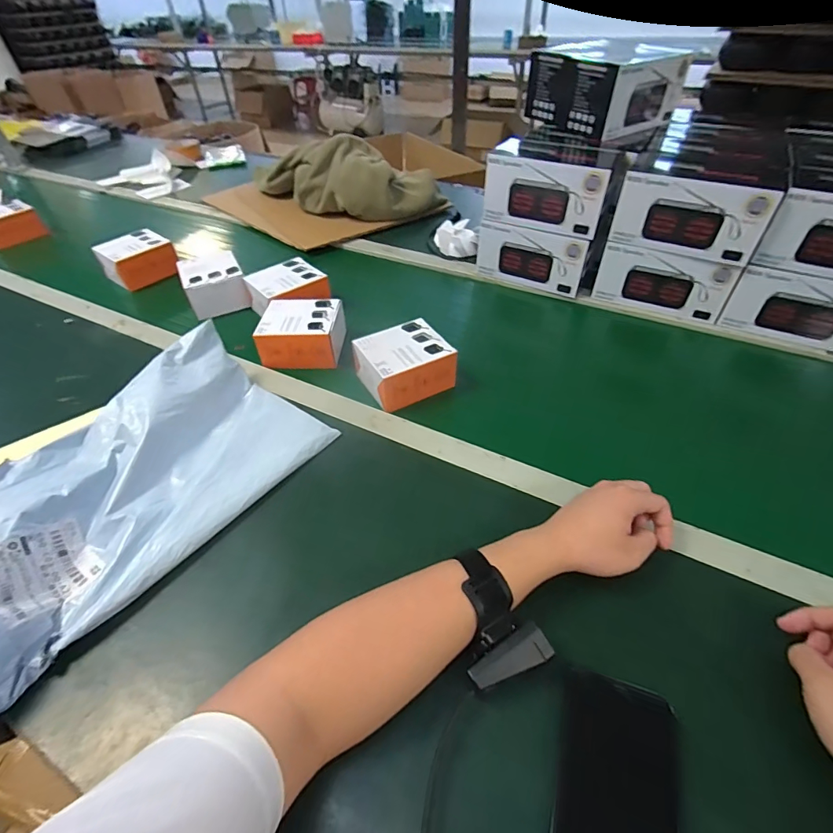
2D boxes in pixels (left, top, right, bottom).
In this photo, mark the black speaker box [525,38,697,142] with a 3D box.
[{"bbox_3d":[0.340,-0.598,0.800,0.185,0.097,0.204,-23,48,-19],"label":"black speaker box"}]

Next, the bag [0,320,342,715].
[{"bbox_3d":[-0.307,0.057,0.478,0.227,0.079,0.366,29,54,26],"label":"bag"}]

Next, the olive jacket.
[{"bbox_3d":[-0.171,-0.559,1.028,0.460,0.124,0.222,-1,45,1],"label":"olive jacket"}]

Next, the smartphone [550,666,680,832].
[{"bbox_3d":[0.136,0.267,0.299,0.077,0.010,0.159,13,49,14],"label":"smartphone"}]

